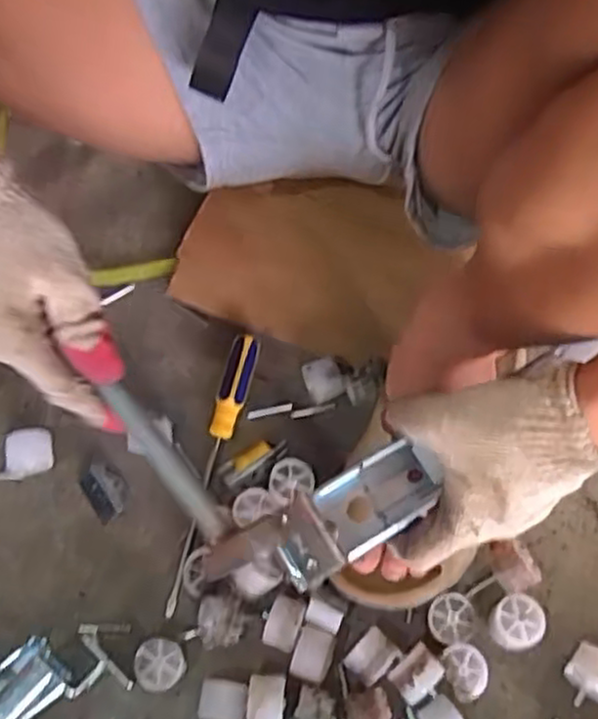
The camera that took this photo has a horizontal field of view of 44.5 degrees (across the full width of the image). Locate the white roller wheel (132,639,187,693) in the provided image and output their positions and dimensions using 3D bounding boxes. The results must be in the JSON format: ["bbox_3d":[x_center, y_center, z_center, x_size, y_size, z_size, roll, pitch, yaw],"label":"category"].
[{"bbox_3d":[-0.098,0.218,0.523,0.036,0.024,0.034,0,68,1],"label":"white roller wheel"}]

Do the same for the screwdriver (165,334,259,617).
[{"bbox_3d":[-0.072,0.085,0.576,0.022,0.027,0.220,14,69,7],"label":"screwdriver"}]

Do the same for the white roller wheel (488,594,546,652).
[{"bbox_3d":[0.156,0.190,0.529,0.038,0.025,0.036,0,68,1],"label":"white roller wheel"}]

